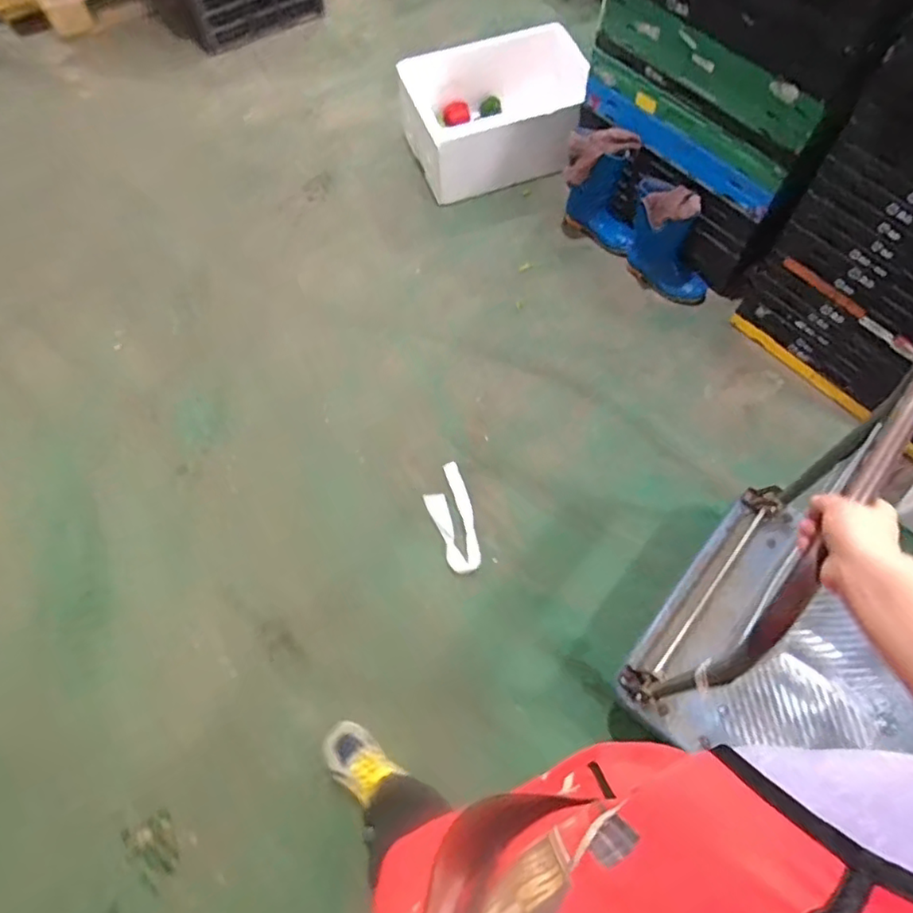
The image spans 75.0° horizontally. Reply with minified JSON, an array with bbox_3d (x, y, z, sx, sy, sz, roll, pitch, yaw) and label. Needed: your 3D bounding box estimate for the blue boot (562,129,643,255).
[{"bbox_3d":[0.402,-0.708,1.602,0.243,0.306,0.112,30,69,12],"label":"blue boot"}]

